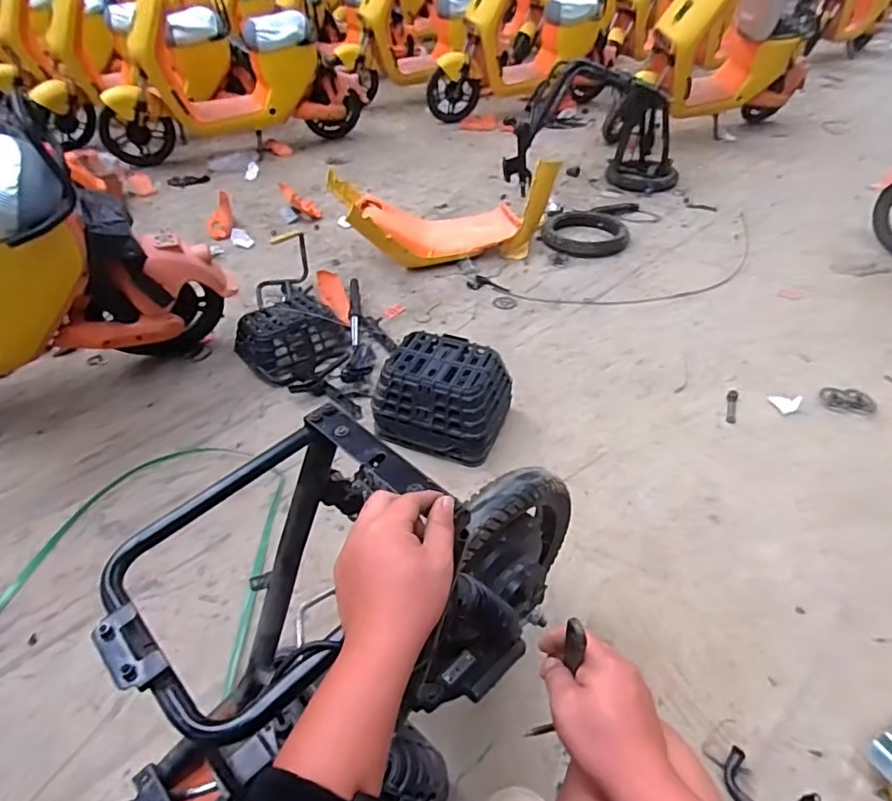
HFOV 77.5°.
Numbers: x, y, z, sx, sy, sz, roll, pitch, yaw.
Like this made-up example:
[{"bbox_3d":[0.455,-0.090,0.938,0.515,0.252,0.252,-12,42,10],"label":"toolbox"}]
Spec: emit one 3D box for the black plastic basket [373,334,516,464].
[{"bbox_3d":[-0.008,-0.005,1.450,0.306,0.218,0.244,15,44,17],"label":"black plastic basket"}]

